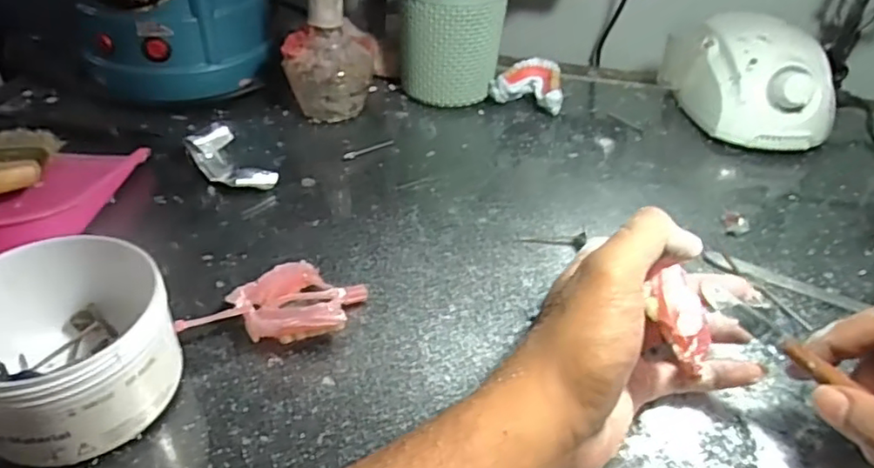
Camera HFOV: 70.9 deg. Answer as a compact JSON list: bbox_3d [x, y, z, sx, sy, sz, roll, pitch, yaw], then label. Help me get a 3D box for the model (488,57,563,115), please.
[{"bbox_3d":[0.085,-0.139,0.576,0.066,0.034,0.054,10,39,8],"label":"model"}]

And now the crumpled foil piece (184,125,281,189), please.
[{"bbox_3d":[-0.152,-0.052,0.452,0.068,0.023,0.034,32,47,31],"label":"crumpled foil piece"}]

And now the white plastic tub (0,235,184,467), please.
[{"bbox_3d":[-0.175,0.051,0.289,0.099,0.062,0.092,3,39,-2],"label":"white plastic tub"}]

